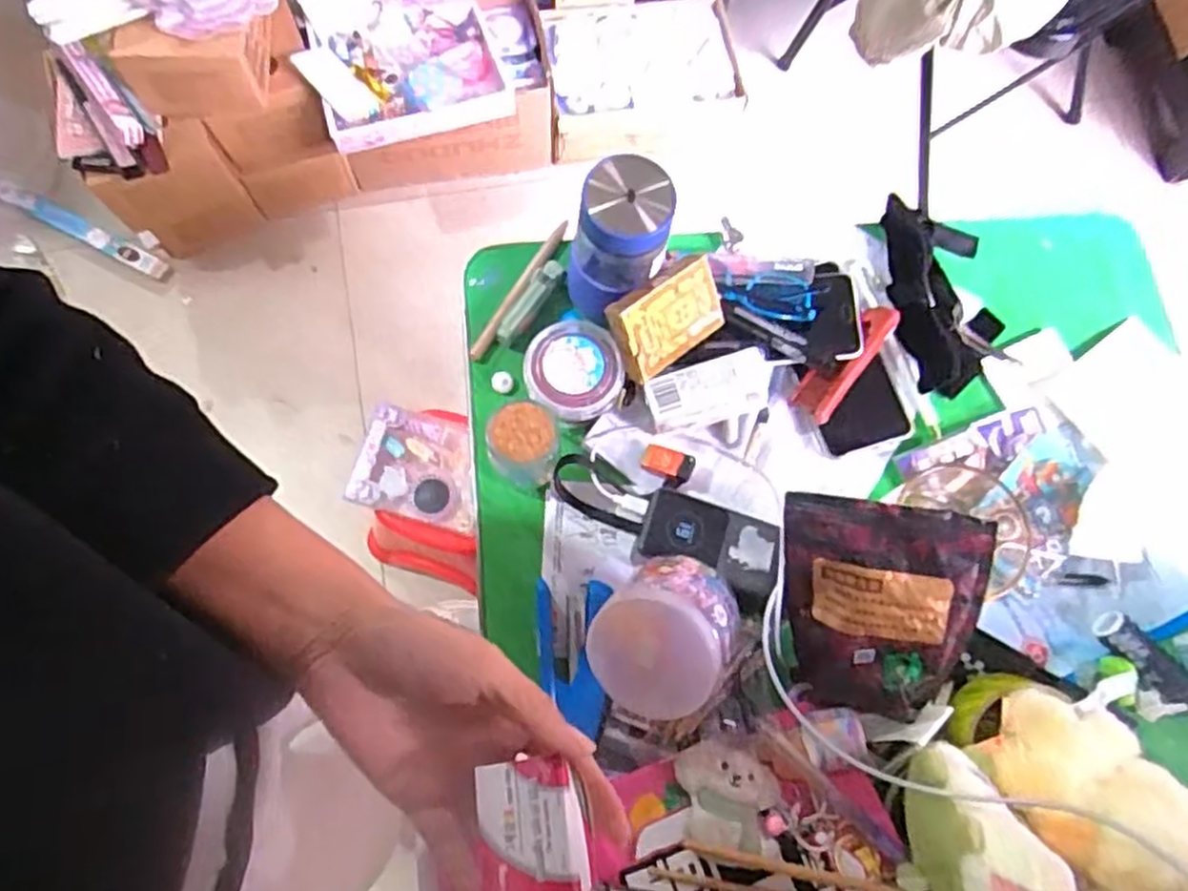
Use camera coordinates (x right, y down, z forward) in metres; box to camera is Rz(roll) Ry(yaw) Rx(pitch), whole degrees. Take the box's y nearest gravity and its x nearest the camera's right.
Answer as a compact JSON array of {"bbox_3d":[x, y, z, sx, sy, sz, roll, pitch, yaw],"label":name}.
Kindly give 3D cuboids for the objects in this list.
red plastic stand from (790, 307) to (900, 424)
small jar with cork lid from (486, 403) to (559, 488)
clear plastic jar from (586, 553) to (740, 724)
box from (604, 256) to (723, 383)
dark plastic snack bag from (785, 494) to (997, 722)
[{"bbox_3d":[0.199,-0.067,0.605,0.031,0.020,0.112,39,77,8],"label":"red plastic stand"},{"bbox_3d":[-0.051,0.001,0.558,0.048,0.065,0.046,-2,74,-3],"label":"small jar with cork lid"},{"bbox_3d":[0.049,0.124,0.507,0.086,0.071,0.086,6,106,22],"label":"clear plastic jar"},{"bbox_3d":[0.057,-0.097,0.572,0.095,0.065,0.014,-39,37,-23],"label":"box"},{"bbox_3d":[0.183,0.108,0.489,0.116,0.024,0.148,4,108,21],"label":"dark plastic snack bag"}]

